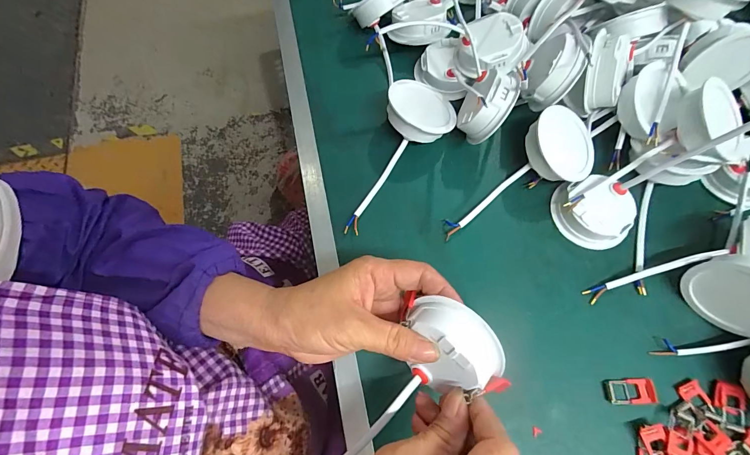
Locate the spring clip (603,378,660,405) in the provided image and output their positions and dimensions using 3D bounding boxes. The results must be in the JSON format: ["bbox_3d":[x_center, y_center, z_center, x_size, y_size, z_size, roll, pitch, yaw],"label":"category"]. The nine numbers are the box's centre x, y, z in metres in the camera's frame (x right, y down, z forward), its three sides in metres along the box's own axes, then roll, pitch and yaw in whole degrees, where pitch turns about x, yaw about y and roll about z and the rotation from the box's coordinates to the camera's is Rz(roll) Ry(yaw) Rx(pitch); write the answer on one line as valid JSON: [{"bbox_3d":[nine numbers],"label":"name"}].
[{"bbox_3d":[0.205,0.131,0.283,0.038,0.004,0.020,-2,69,-1],"label":"spring clip"}]

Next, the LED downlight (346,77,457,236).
[{"bbox_3d":[0.019,-0.068,0.343,0.070,0.039,0.168,27,85,10],"label":"LED downlight"}]

